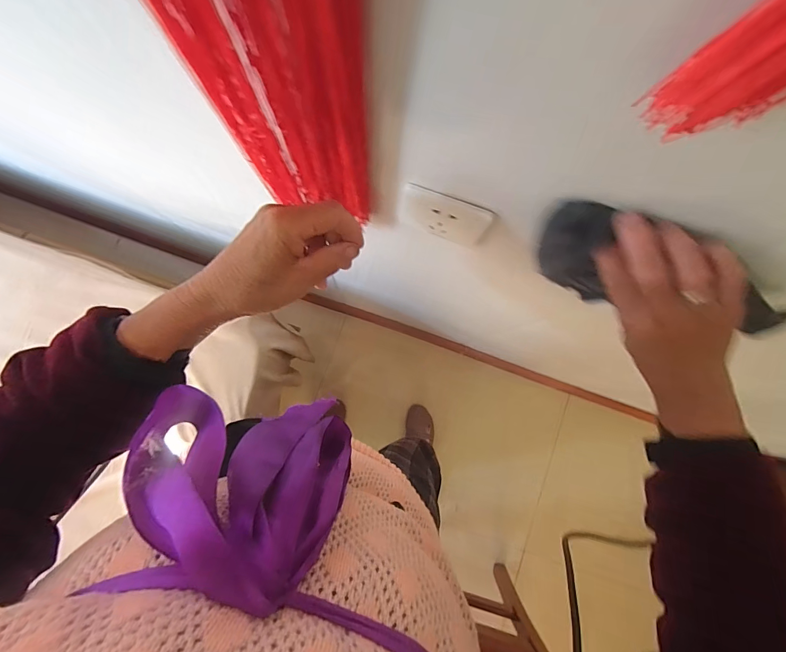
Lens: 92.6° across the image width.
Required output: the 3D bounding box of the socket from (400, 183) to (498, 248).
[{"bbox_3d":[0.051,-0.106,0.372,0.085,0.074,0.007,17,80,2],"label":"socket"}]

